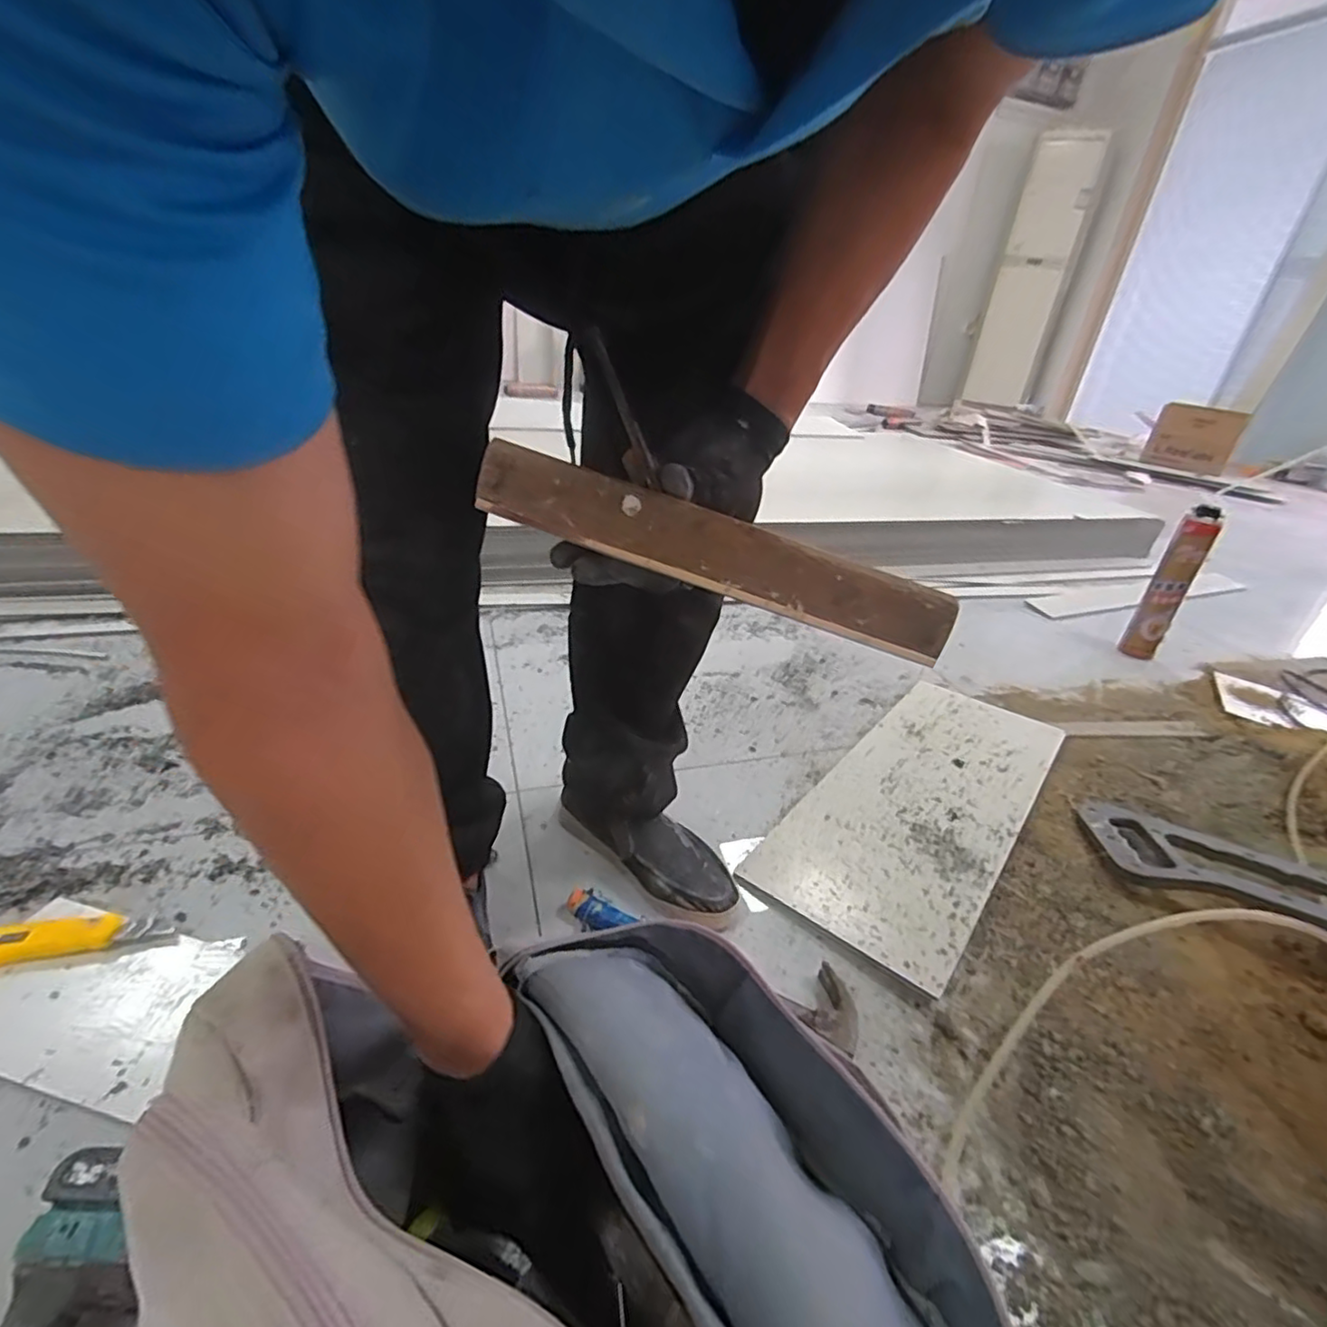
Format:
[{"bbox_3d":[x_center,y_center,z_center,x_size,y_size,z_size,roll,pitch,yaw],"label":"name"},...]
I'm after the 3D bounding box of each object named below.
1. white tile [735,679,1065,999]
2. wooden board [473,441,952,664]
[{"bbox_3d":[0.353,0.178,0.863,0.241,0.011,0.580,26,35,32],"label":"white tile"},{"bbox_3d":[0.028,-0.065,0.365,0.281,0.042,0.009,20,12,3],"label":"wooden board"}]

